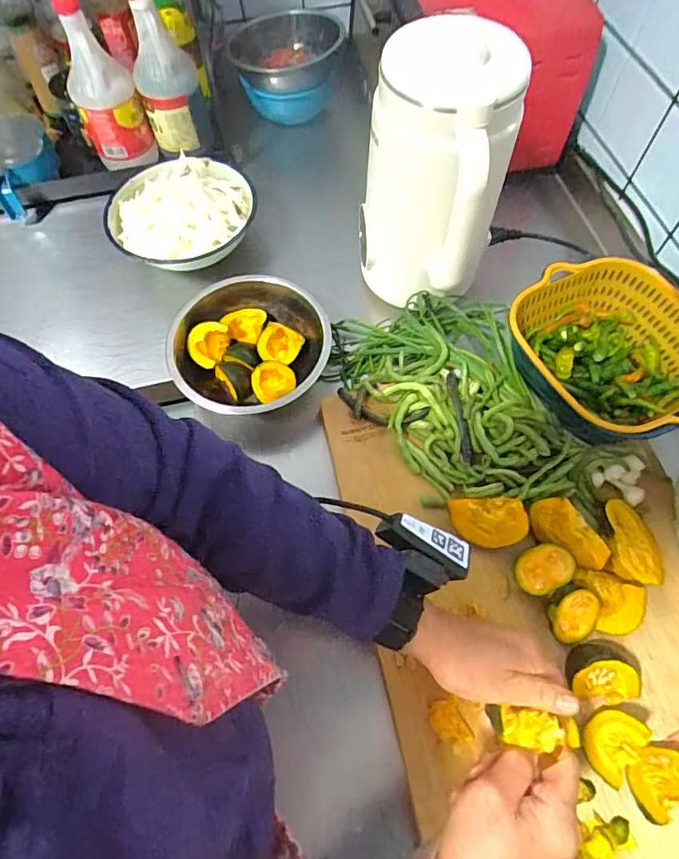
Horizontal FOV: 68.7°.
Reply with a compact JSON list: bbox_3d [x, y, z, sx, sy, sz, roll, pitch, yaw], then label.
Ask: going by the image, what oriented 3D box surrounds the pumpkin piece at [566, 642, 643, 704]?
[{"bbox_3d":[0.227,0.212,0.433,0.073,0.039,0.049,-2,65,0],"label":"pumpkin piece"}]

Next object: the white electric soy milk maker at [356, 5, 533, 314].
[{"bbox_3d":[0.092,-0.251,0.539,0.144,0.261,0.141,-1,65,1],"label":"white electric soy milk maker"}]

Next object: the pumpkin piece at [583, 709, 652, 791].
[{"bbox_3d":[0.227,0.262,0.414,0.057,0.017,0.039,-42,38,-19],"label":"pumpkin piece"}]

